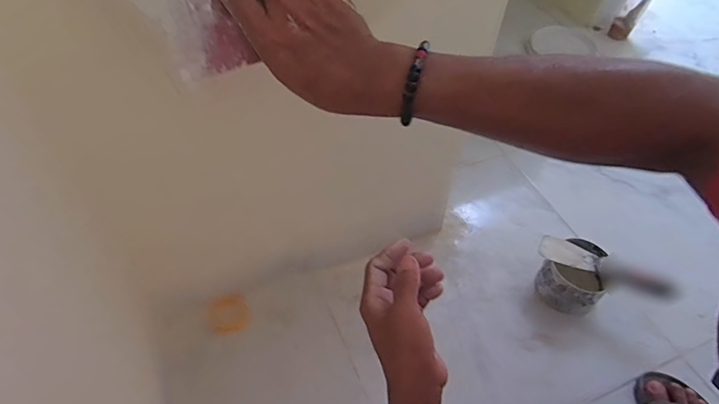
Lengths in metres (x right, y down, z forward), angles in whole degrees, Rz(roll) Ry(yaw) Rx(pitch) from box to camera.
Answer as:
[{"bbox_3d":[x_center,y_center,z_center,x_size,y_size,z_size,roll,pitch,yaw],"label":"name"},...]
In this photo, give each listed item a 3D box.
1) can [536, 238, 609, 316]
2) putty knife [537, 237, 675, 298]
[{"bbox_3d":[0.369,0.131,0.790,0.101,0.092,0.093,2,49,-3],"label":"can"},{"bbox_3d":[0.388,0.106,0.733,0.198,0.015,0.053,24,52,15],"label":"putty knife"}]

